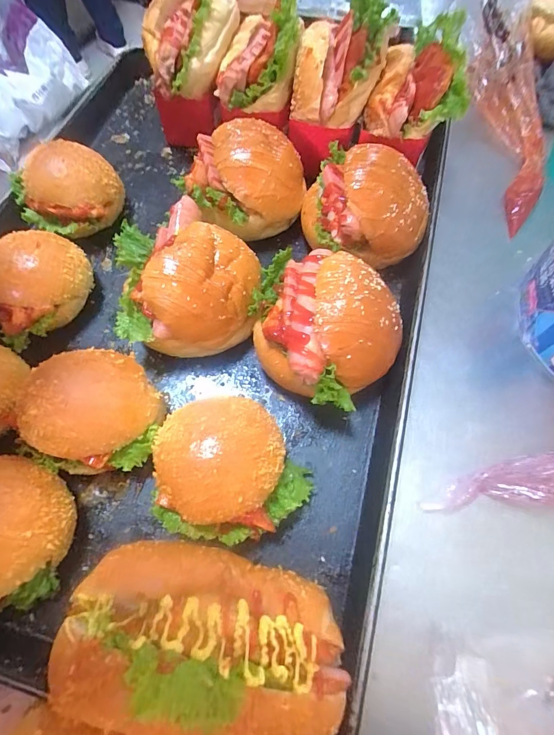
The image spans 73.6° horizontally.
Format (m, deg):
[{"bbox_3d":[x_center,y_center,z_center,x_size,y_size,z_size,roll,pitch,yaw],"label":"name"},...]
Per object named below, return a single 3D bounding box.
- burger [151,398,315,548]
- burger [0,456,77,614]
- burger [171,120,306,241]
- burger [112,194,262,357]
[{"bbox_3d":[-0.031,0.068,0.256,0.107,0.059,0.094,-3,66,-1],"label":"burger"},{"bbox_3d":[-0.178,0.106,0.236,0.083,0.061,0.094,7,66,3],"label":"burger"},{"bbox_3d":[-0.033,-0.177,0.351,0.107,0.073,0.097,-30,69,-13],"label":"burger"},{"bbox_3d":[-0.071,-0.072,0.306,0.113,0.076,0.108,-8,66,-3],"label":"burger"}]

